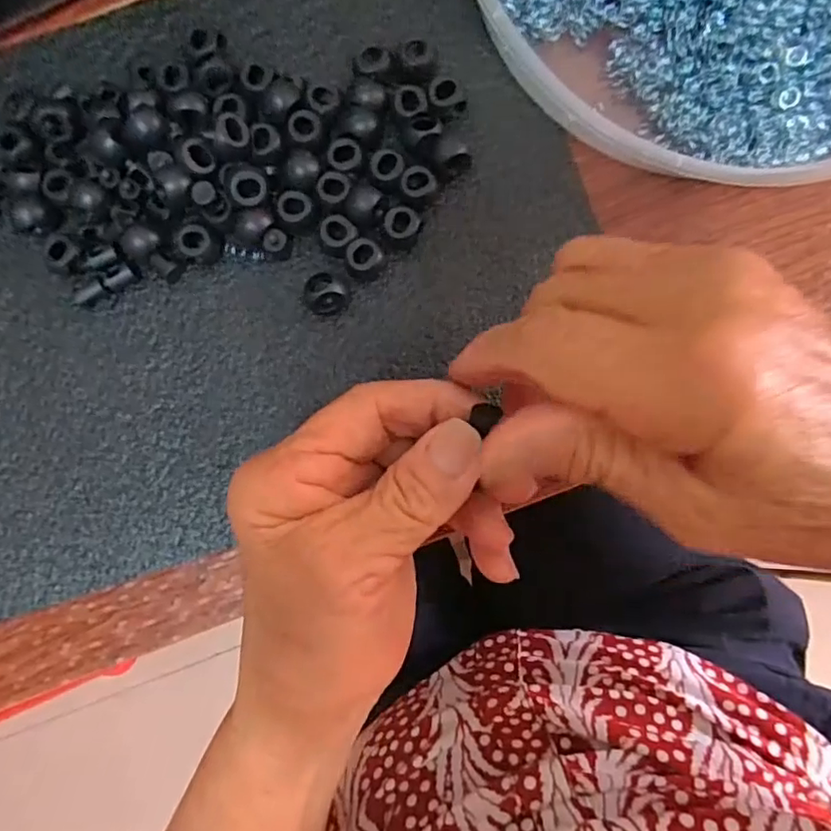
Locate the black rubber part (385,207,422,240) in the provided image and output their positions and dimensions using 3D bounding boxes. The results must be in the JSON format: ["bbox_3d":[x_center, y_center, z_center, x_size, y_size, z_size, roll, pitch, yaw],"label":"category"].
[{"bbox_3d":[-0.005,-0.079,0.244,0.014,0.009,0.013,0,90,5],"label":"black rubber part"}]

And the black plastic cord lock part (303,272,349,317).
[{"bbox_3d":[-0.037,-0.050,0.245,0.017,0.013,0.016,0,90,5],"label":"black plastic cord lock part"}]

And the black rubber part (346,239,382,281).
[{"bbox_3d":[-0.021,-0.066,0.245,0.014,0.011,0.015,0,90,5],"label":"black rubber part"}]

